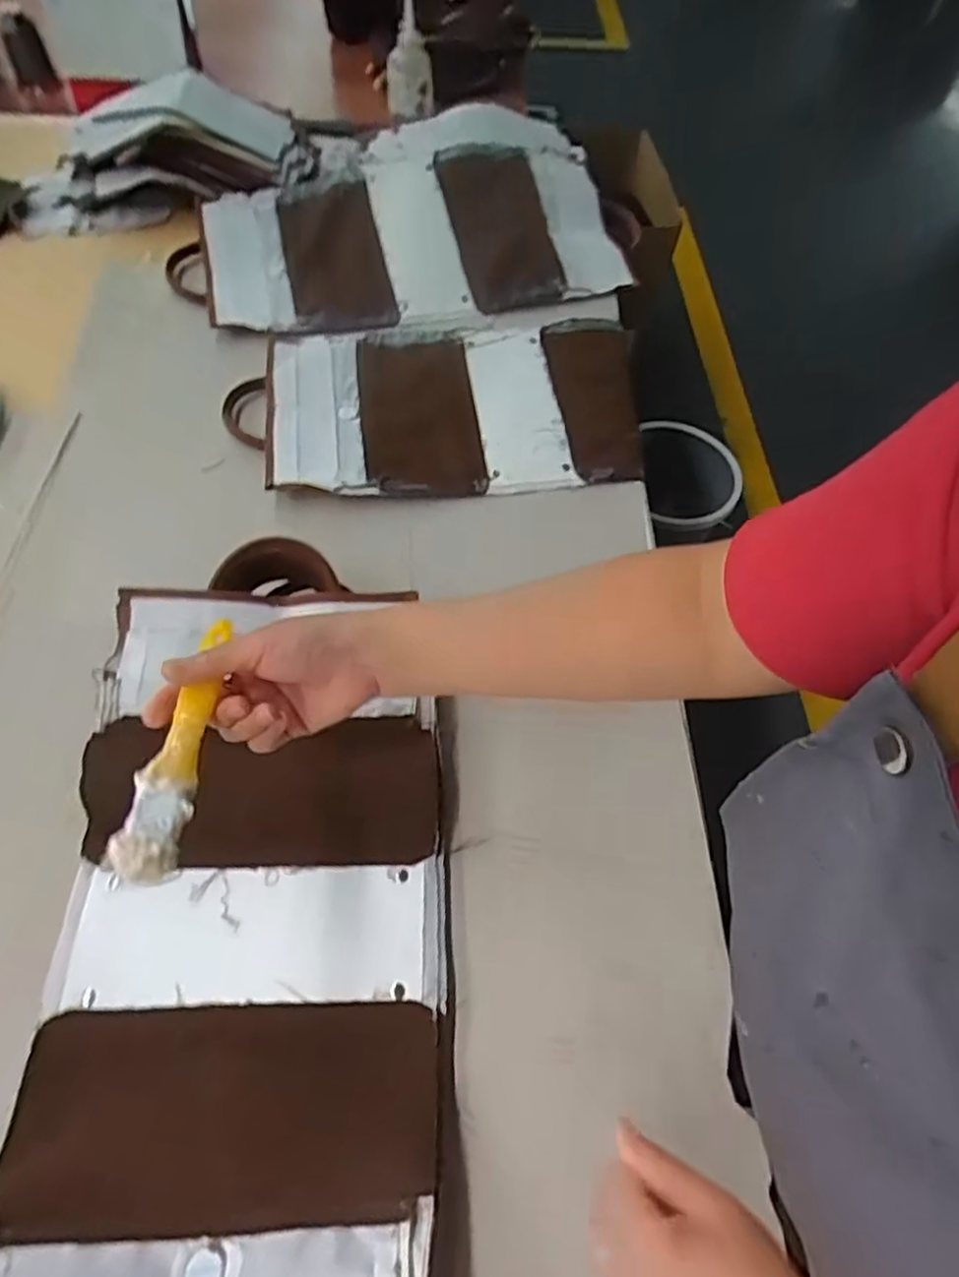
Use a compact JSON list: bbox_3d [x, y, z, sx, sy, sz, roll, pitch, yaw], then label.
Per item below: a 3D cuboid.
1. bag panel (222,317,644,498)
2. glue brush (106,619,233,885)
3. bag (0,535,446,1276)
[{"bbox_3d":[-0.037,-0.259,0.747,0.420,0.015,0.251,-3,59,-4],"label":"bag panel"},{"bbox_3d":[-0.156,0.052,0.368,0.030,0.012,0.149,4,52,-1],"label":"glue brush"},{"bbox_3d":[-0.150,0.190,0.453,0.250,0.080,0.556,-1,59,-3],"label":"bag"}]

